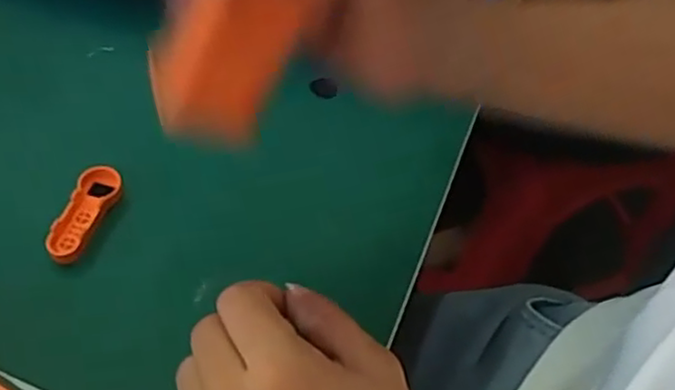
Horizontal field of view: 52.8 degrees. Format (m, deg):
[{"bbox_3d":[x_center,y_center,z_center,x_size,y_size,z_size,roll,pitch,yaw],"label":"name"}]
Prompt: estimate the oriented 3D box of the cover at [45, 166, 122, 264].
[{"bbox_3d":[-0.118,0.008,0.316,0.019,0.009,0.051,16,54,6],"label":"cover"}]

